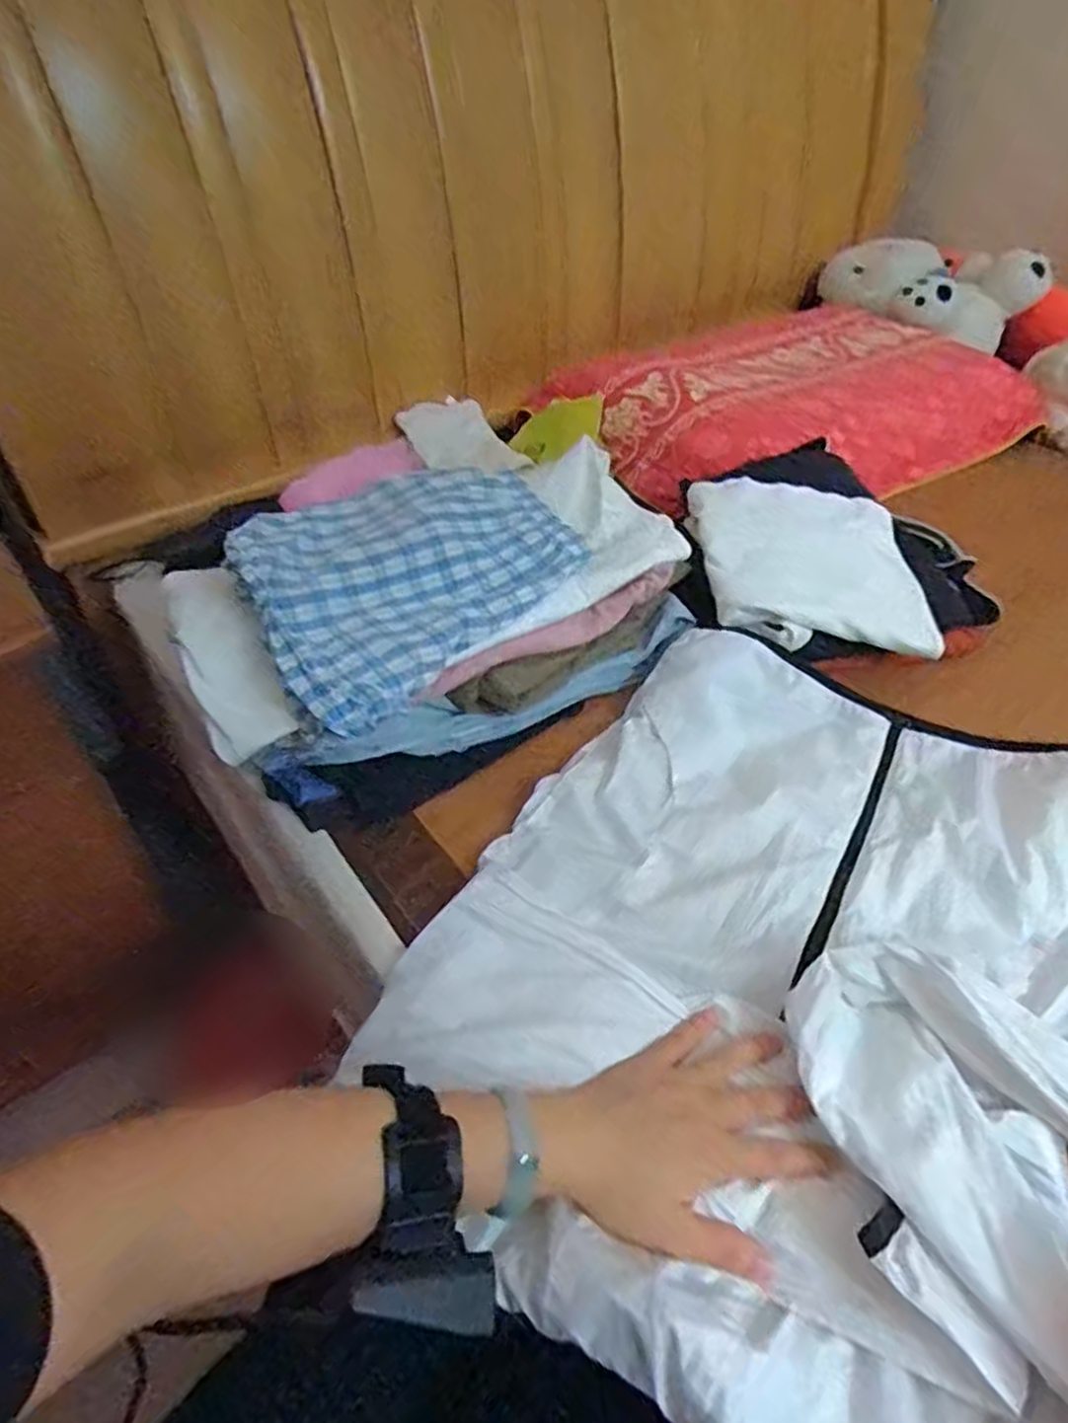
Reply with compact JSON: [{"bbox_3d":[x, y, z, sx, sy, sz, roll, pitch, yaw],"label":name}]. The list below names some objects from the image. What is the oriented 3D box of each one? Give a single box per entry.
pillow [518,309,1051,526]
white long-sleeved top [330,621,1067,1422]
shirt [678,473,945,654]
[{"bbox_3d":[0.339,-0.418,0.997,0.599,0.095,0.376,-23,49,-22],"label":"pillow"},{"bbox_3d":[0.166,0.149,0.471,0.406,0.063,0.488,25,49,23],"label":"white long-sleeved top"},{"bbox_3d":[0.250,-0.142,0.696,0.195,0.061,0.201,-3,44,-4],"label":"shirt"}]

